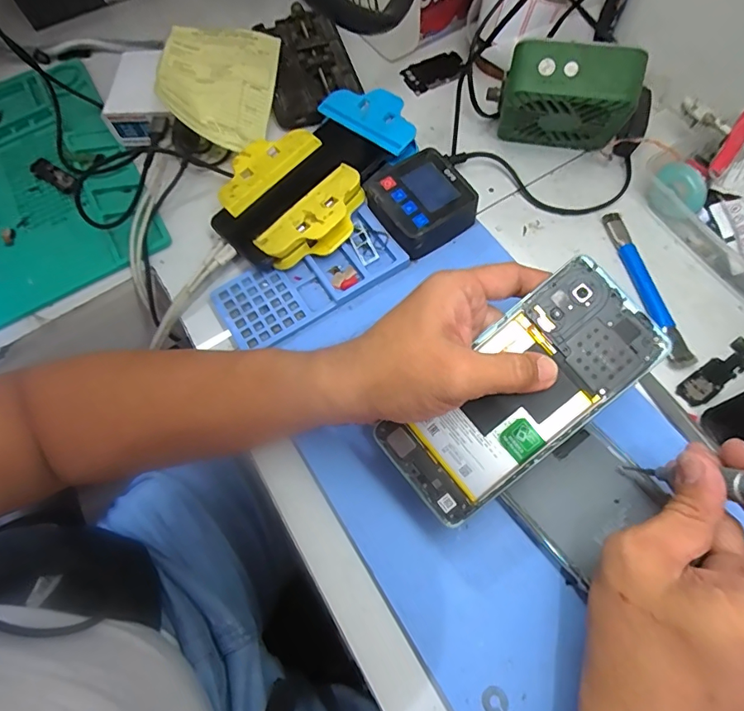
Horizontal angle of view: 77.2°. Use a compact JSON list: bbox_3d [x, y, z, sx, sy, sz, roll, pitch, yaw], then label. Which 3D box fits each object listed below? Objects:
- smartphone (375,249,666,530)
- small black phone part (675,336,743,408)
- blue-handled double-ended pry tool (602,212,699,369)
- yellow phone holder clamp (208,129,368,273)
[{"bbox_3d":[0.084,0.021,0.270,0.162,0.004,0.073,-40,81,3],"label":"smartphone"},{"bbox_3d":[0.251,0.012,0.336,0.070,0.004,0.020,-33,68,-10],"label":"small black phone part"},{"bbox_3d":[0.215,-0.055,0.362,0.019,0.008,0.138,-10,66,1],"label":"blue-handled double-ended pry tool"},{"bbox_3d":[-0.074,-0.130,0.388,0.110,0.034,0.120,-37,69,-11],"label":"yellow phone holder clamp"}]

